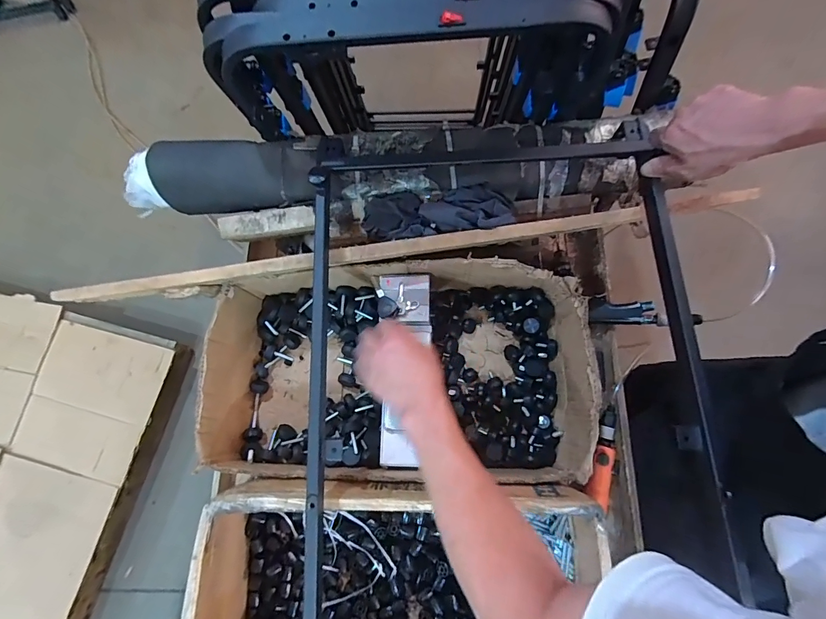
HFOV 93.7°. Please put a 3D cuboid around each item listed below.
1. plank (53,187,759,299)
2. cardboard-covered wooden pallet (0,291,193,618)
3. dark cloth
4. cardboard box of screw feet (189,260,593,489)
[{"bbox_3d":[-0.013,-0.096,0.598,1.038,0.043,0.028,-8,75,0],"label":"plank"},{"bbox_3d":[-1.404,0.477,1.311,1.022,0.144,1.011,16,76,6],"label":"cardboard-covered wooden pallet"},{"bbox_3d":[0.037,-0.154,0.613,0.238,0.046,0.079,-5,75,1],"label":"dark cloth"},{"bbox_3d":[-0.026,0.100,0.643,0.585,0.170,0.331,-1,75,2],"label":"cardboard box of screw feet"}]

